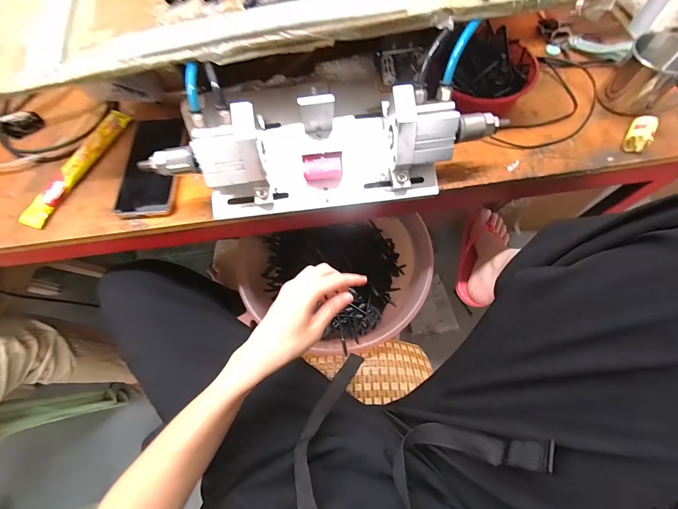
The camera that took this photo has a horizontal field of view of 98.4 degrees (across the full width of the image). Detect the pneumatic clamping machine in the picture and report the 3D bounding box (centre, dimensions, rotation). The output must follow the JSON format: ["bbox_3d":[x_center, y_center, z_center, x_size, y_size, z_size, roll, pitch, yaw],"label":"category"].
[{"bbox_3d":[-0.014,-0.124,0.346,0.373,0.105,0.103,-7,66,0],"label":"pneumatic clamping machine"}]

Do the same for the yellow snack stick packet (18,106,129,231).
[{"bbox_3d":[-0.369,-0.127,0.416,0.028,0.018,0.202,17,68,10],"label":"yellow snack stick packet"}]

